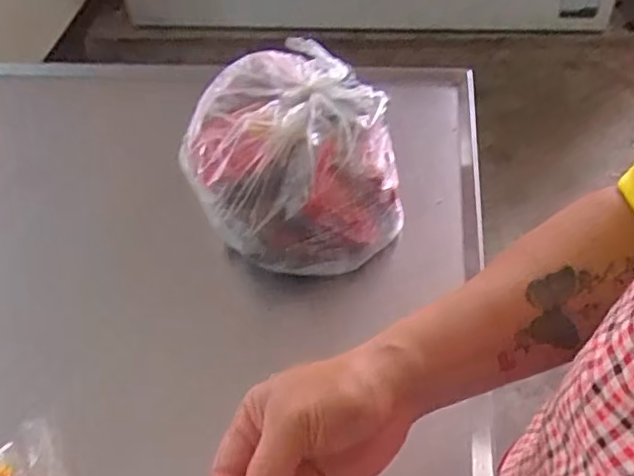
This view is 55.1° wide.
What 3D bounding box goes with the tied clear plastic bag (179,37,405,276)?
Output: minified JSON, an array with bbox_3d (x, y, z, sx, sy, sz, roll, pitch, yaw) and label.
[{"bbox_3d":[-0.029,-0.095,0.618,0.200,0.141,0.237,-17,49,-9],"label":"tied clear plastic bag"}]

